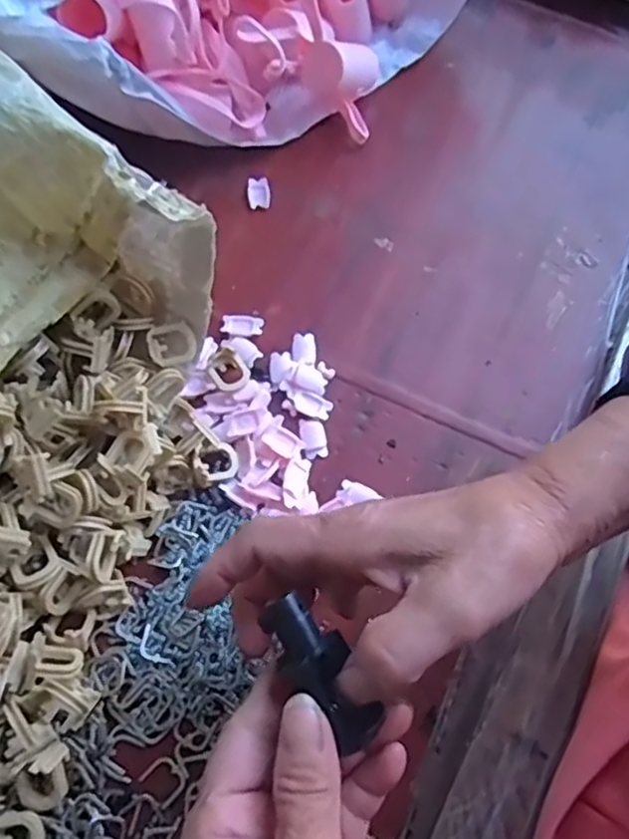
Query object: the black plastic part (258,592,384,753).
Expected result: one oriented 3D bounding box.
[{"bbox_3d":[0.004,0.082,0.220,0.022,0.017,0.051,-33,84,-16],"label":"black plastic part"}]

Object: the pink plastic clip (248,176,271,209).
[{"bbox_3d":[-0.037,-0.152,0.439,0.015,0.004,0.026,-5,66,-5],"label":"pink plastic clip"}]

